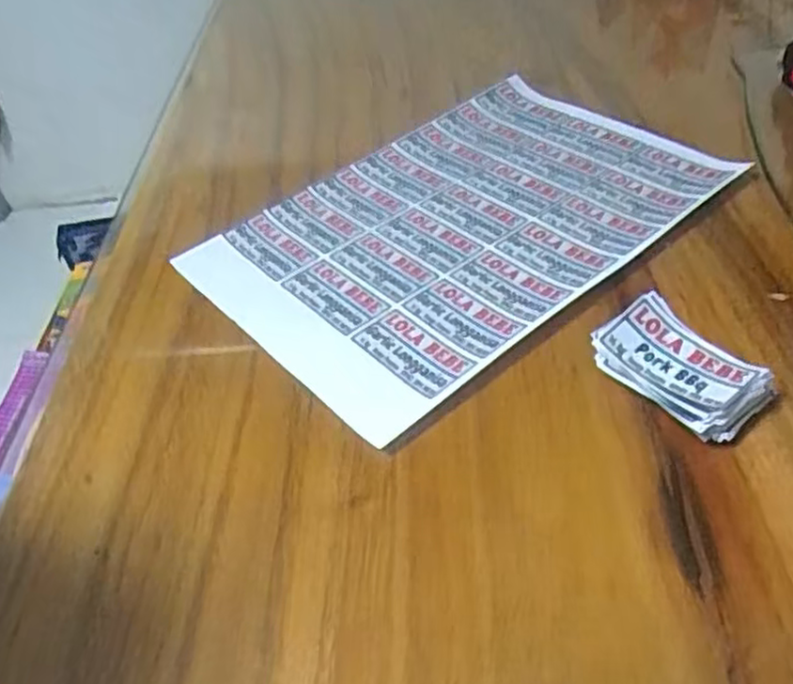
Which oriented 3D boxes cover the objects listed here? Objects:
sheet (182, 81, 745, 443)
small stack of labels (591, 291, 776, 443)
[{"bbox_3d":[0.041,-0.080,0.471,0.316,0.011,0.209,-34,50,-24],"label":"sheet"},{"bbox_3d":[0.138,0.013,0.347,0.043,0.031,0.074,-30,48,-21],"label":"small stack of labels"}]

